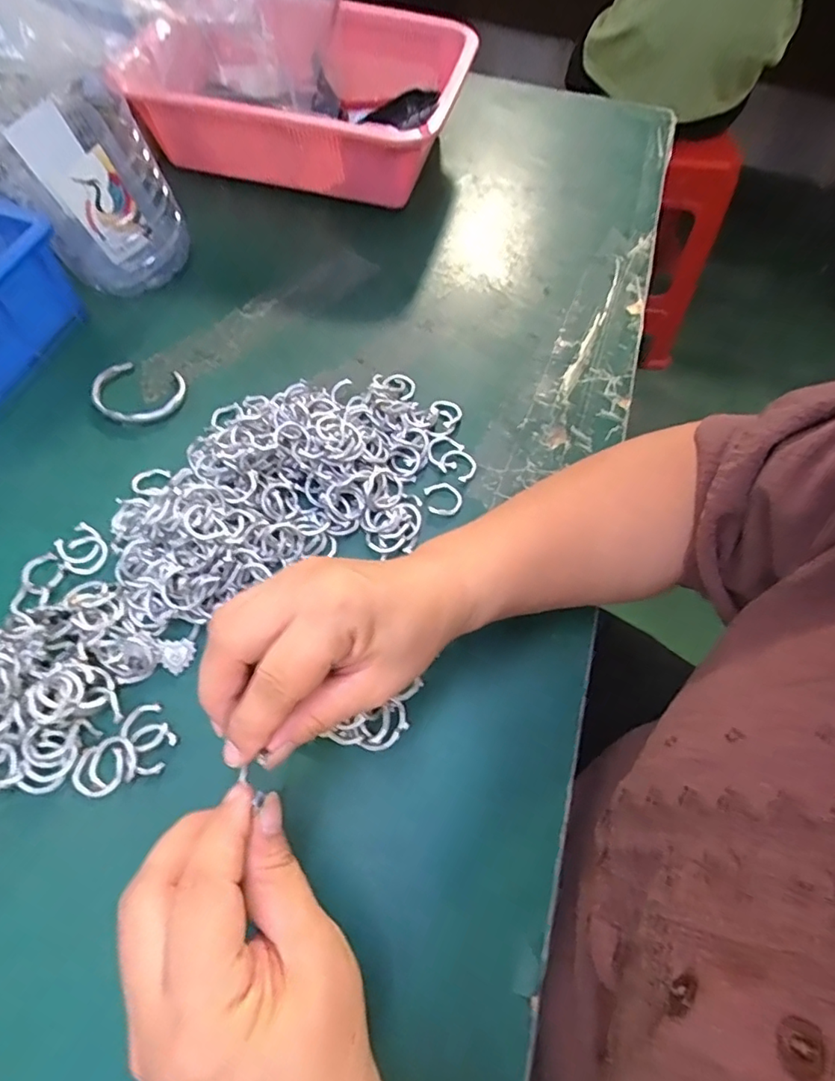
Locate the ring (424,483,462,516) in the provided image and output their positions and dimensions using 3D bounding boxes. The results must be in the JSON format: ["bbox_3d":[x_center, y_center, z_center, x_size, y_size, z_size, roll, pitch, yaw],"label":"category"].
[{"bbox_3d":[0.018,-0.029,0.374,0.024,0.004,0.025,2,63,-3],"label":"ring"}]

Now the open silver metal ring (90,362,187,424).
[{"bbox_3d":[-0.209,-0.112,0.409,0.070,0.007,0.052,13,61,4],"label":"open silver metal ring"}]

